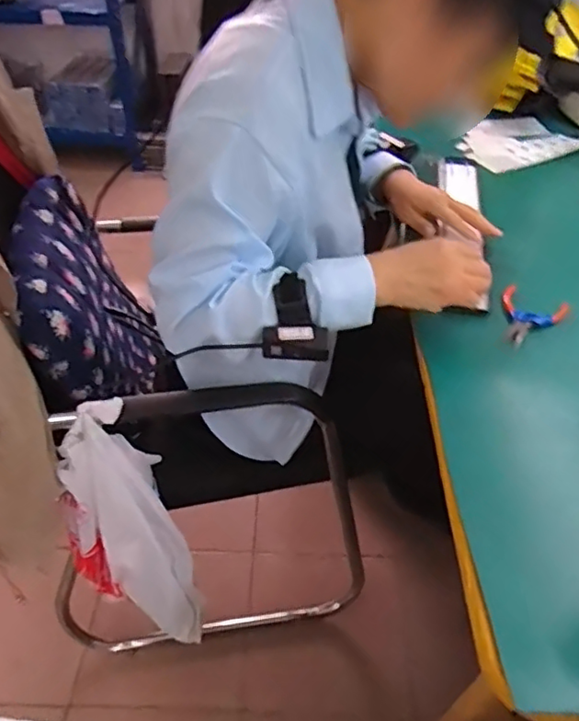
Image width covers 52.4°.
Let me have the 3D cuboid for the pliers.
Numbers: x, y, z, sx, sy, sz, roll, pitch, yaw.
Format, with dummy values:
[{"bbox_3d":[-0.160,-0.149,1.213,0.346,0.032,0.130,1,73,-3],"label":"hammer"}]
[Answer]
[{"bbox_3d":[0.280,-0.048,0.691,0.074,0.018,0.112,21,45,22],"label":"pliers"}]

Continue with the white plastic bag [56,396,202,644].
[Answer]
[{"bbox_3d":[-0.235,0.234,0.845,0.149,0.382,0.115,-26,19,-28],"label":"white plastic bag"}]

